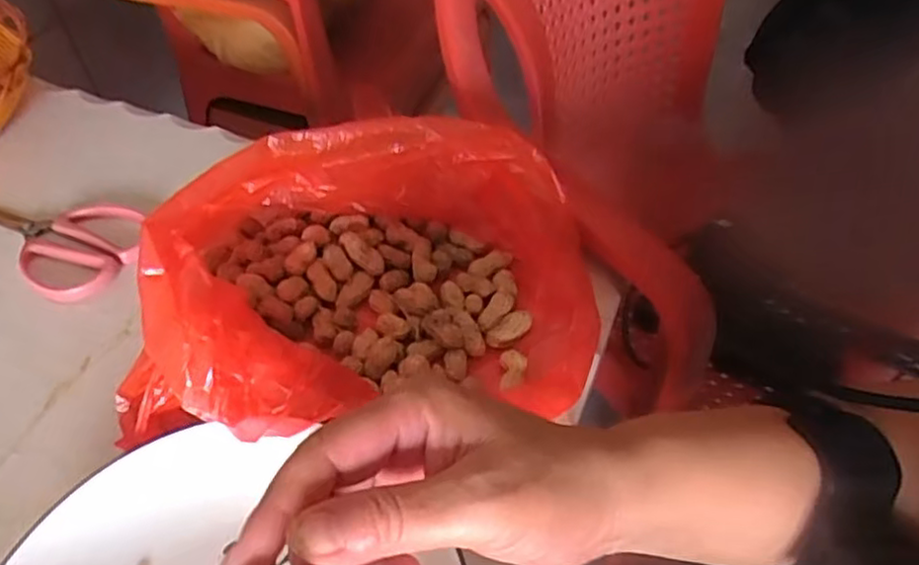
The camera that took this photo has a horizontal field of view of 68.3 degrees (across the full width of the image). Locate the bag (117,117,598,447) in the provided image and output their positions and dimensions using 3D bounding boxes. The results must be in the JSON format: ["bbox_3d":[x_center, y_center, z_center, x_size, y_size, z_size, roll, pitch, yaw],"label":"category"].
[{"bbox_3d":[-0.037,-0.009,0.367,0.217,0.100,0.155,-9,49,-4],"label":"bag"}]

